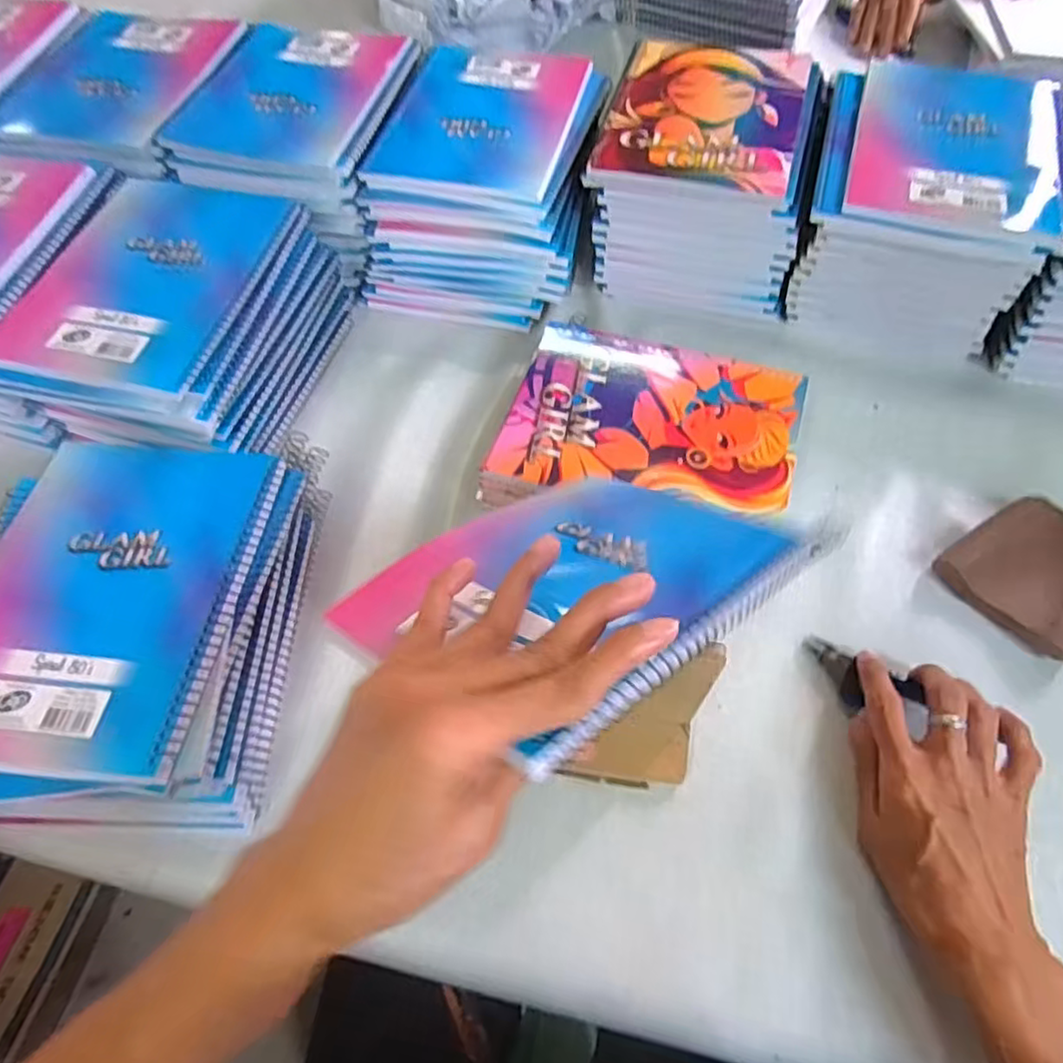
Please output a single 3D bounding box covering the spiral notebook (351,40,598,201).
[{"bbox_3d":[-0.042,-0.343,0.547,0.148,0.007,0.195,10,61,10],"label":"spiral notebook"}]

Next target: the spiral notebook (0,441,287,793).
[{"bbox_3d":[-0.236,0.032,0.366,0.143,0.018,0.194,3,61,5],"label":"spiral notebook"}]

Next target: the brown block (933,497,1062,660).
[{"bbox_3d":[0.328,0.025,0.426,0.087,0.032,0.086,-32,64,-14],"label":"brown block"}]

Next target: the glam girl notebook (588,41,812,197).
[{"bbox_3d":[0.140,-0.338,0.531,0.145,0.008,0.186,14,62,11],"label":"glam girl notebook"}]

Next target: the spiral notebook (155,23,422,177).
[{"bbox_3d":[-0.197,-0.378,0.568,0.163,0.017,0.204,10,61,9],"label":"spiral notebook"}]

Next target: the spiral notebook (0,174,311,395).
[{"bbox_3d":[-0.268,-0.183,0.472,0.151,0.016,0.193,11,62,9],"label":"spiral notebook"}]

